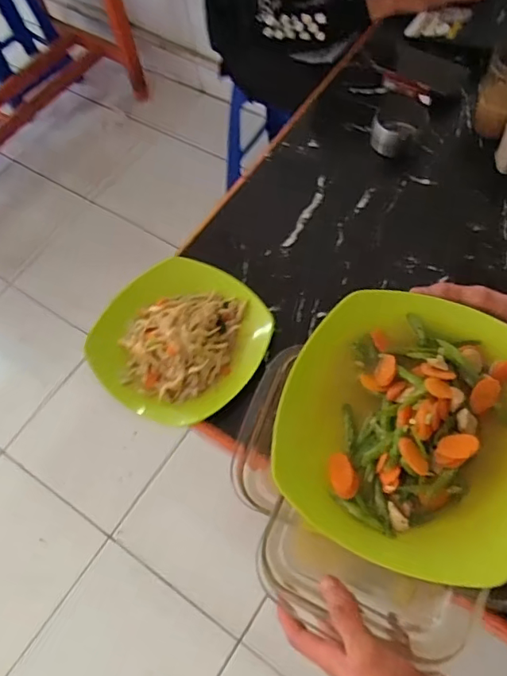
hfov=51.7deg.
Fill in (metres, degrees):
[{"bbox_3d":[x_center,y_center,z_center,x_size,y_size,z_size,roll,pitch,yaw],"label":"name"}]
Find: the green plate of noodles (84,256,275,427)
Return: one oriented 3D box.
[{"bbox_3d":[-0.097,-0.003,0.689,0.203,0.041,0.219,40,71,20],"label":"green plate of noodles"}]

